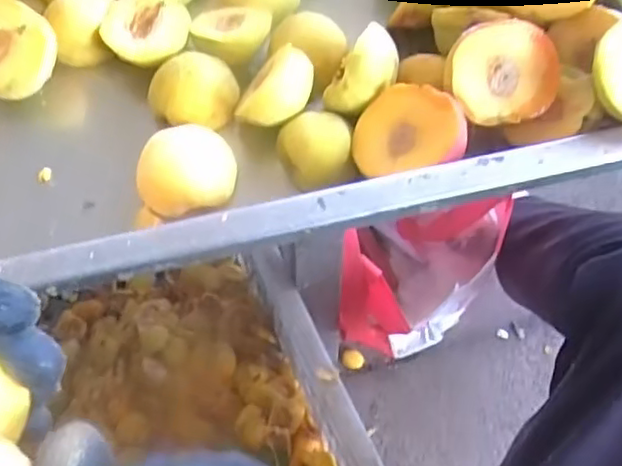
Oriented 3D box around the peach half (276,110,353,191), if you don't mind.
[{"bbox_3d":[0.003,-0.053,0.414,0.043,0.028,0.042,-1,62,1],"label":"peach half"}]

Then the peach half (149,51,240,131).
[{"bbox_3d":[-0.079,-0.096,0.430,0.055,0.026,0.044,8,62,5],"label":"peach half"}]

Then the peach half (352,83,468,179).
[{"bbox_3d":[0.066,-0.062,0.408,0.068,0.035,0.055,-6,77,26],"label":"peach half"}]

